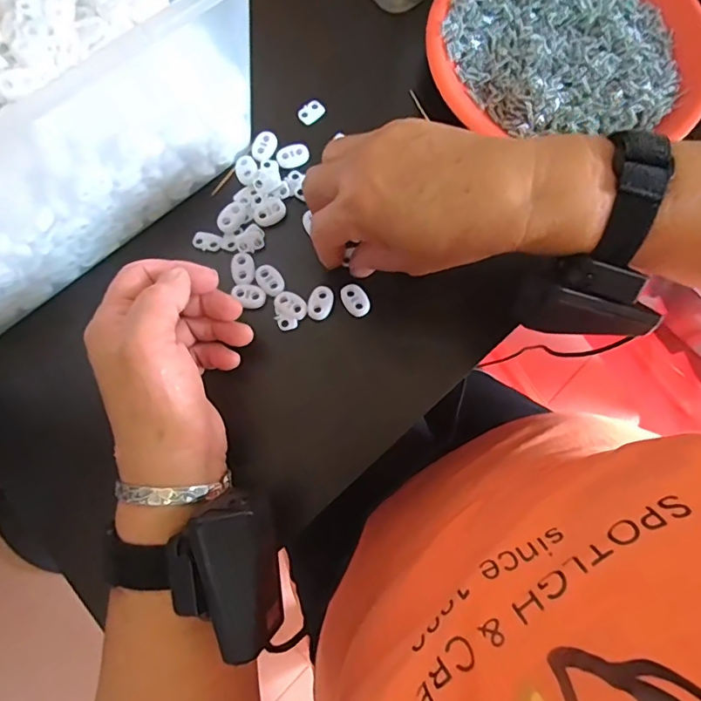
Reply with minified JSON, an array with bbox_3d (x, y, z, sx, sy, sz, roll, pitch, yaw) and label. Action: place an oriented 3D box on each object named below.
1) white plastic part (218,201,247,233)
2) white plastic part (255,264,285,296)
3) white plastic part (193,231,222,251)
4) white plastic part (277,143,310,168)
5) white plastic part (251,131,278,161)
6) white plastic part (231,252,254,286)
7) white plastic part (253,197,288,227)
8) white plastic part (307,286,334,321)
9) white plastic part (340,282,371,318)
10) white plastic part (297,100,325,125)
[{"bbox_3d":[-0.080,-0.090,0.340,0.014,0.006,0.022,35,79,7],"label":"white plastic part"},{"bbox_3d":[-0.053,-0.047,0.330,0.016,0.004,0.023,-28,79,-7],"label":"white plastic part"},{"bbox_3d":[-0.097,-0.074,0.340,0.019,0.004,0.012,10,77,2],"label":"white plastic part"},{"bbox_3d":[-0.040,-0.137,0.353,0.022,0.006,0.015,-6,77,-2],"label":"white plastic part"},{"bbox_3d":[-0.061,-0.144,0.352,0.017,0.004,0.023,15,77,3],"label":"white plastic part"},{"bbox_3d":[-0.072,-0.055,0.332,0.015,0.004,0.022,-10,77,-3],"label":"white plastic part"},{"bbox_3d":[-0.055,-0.094,0.343,0.023,0.004,0.016,-33,79,-8],"label":"white plastic part"},{"bbox_3d":[-0.020,-0.031,0.329,0.015,0.004,0.022,16,77,3],"label":"white plastic part"},{"bbox_3d":[0.004,-0.033,0.330,0.016,0.004,0.022,-28,79,-7],"label":"white plastic part"},{"bbox_3d":[-0.029,-0.174,0.367,0.019,0.004,0.013,-42,80,-9],"label":"white plastic part"}]

